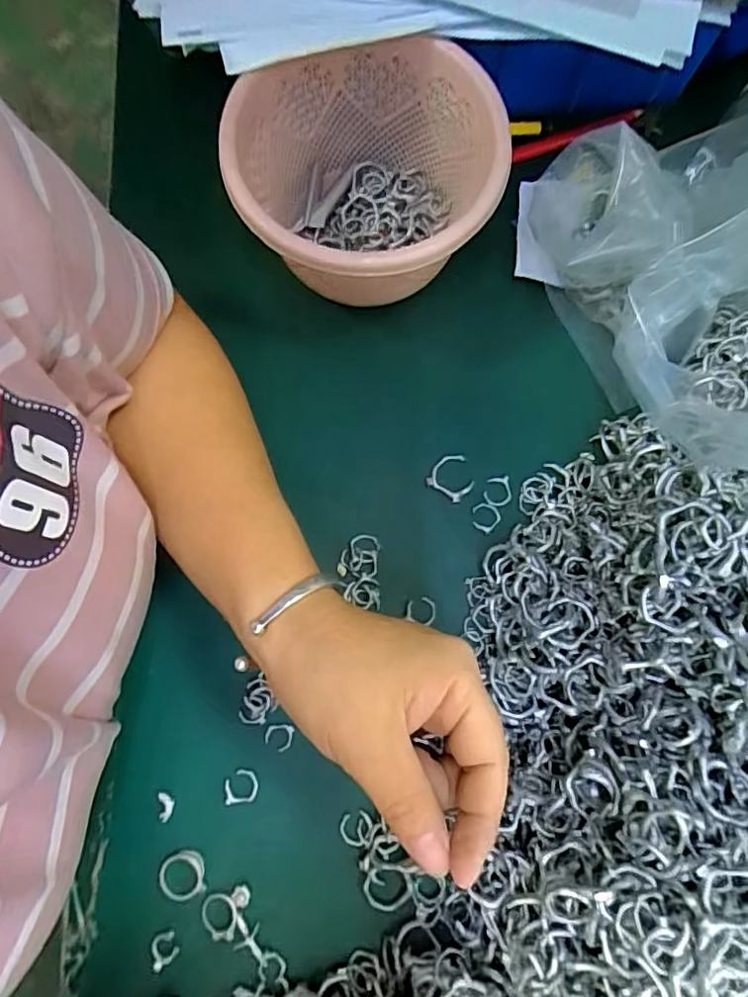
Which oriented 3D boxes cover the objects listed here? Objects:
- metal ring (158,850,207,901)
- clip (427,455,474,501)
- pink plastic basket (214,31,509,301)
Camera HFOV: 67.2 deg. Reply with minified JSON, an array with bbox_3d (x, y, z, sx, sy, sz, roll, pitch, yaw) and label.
[{"bbox_3d":[-0.102,0.201,0.298,0.024,0.004,0.023,0,78,-1],"label":"metal ring"},{"bbox_3d":[0.049,-0.014,0.346,0.025,0.004,0.026,34,77,7],"label":"clip"},{"bbox_3d":[-0.007,-0.179,0.330,0.143,0.082,0.148,-1,78,-1],"label":"pink plastic basket"}]

